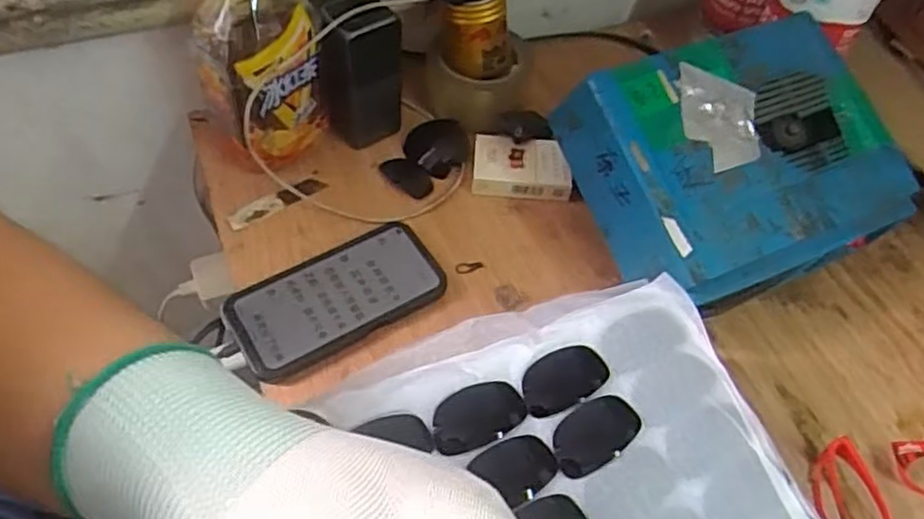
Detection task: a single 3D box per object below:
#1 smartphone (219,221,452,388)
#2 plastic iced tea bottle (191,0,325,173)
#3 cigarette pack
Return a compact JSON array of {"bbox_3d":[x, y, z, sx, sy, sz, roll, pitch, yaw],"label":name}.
[{"bbox_3d":[-0.097,0.027,0.556,0.165,0.012,0.082,-26,60,-22],"label":"smartphone"},{"bbox_3d":[-0.166,-0.163,0.572,0.091,0.202,0.092,-17,57,-16],"label":"plastic iced tea bottle"},{"bbox_3d":[0.053,-0.084,0.643,0.085,0.027,0.055,3,54,-2],"label":"cigarette pack"}]

